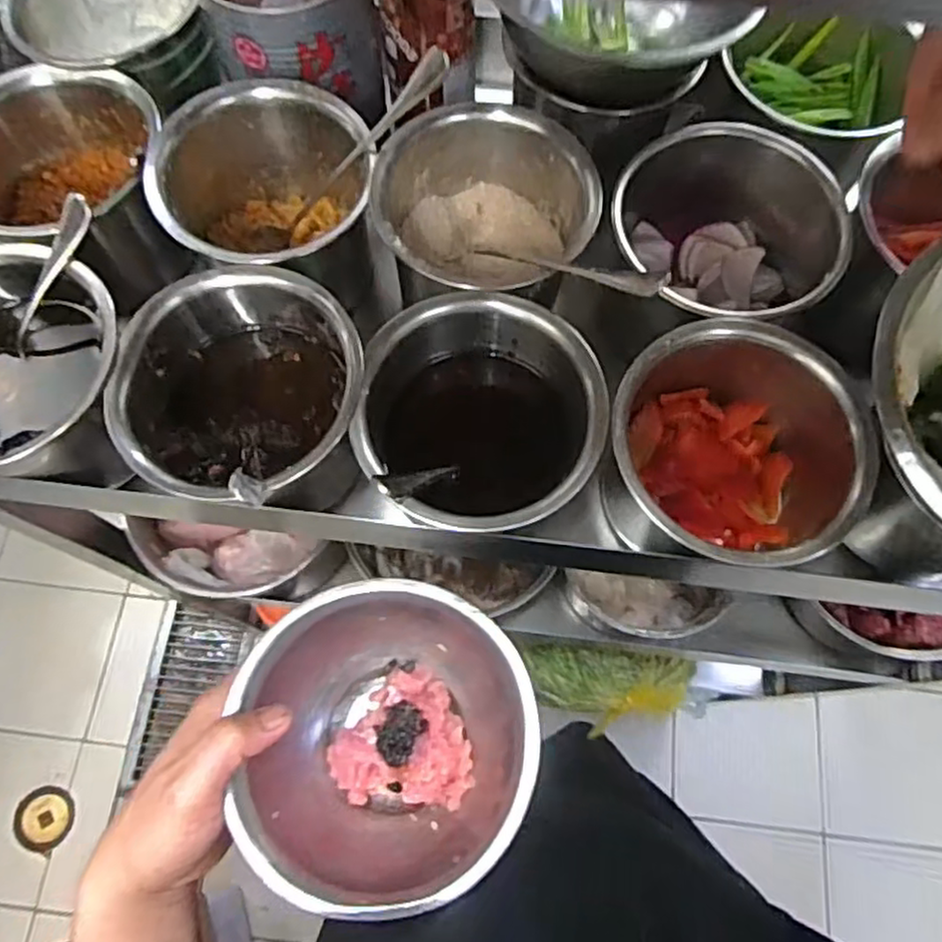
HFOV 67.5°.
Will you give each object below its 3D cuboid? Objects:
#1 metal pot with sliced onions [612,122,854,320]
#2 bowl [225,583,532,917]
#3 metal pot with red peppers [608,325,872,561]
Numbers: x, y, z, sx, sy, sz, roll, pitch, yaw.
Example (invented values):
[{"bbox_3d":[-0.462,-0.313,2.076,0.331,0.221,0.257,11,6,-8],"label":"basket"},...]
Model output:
[{"bbox_3d":[0.136,-0.127,0.394,0.125,0.076,0.120,1,70,-2],"label":"metal pot with sliced onions"},{"bbox_3d":[-0.042,0.136,0.365,0.142,0.065,0.145,1,70,-2],"label":"bowl"},{"bbox_3d":[0.124,-0.005,0.357,0.115,0.082,0.112,1,70,-2],"label":"metal pot with red peppers"}]

